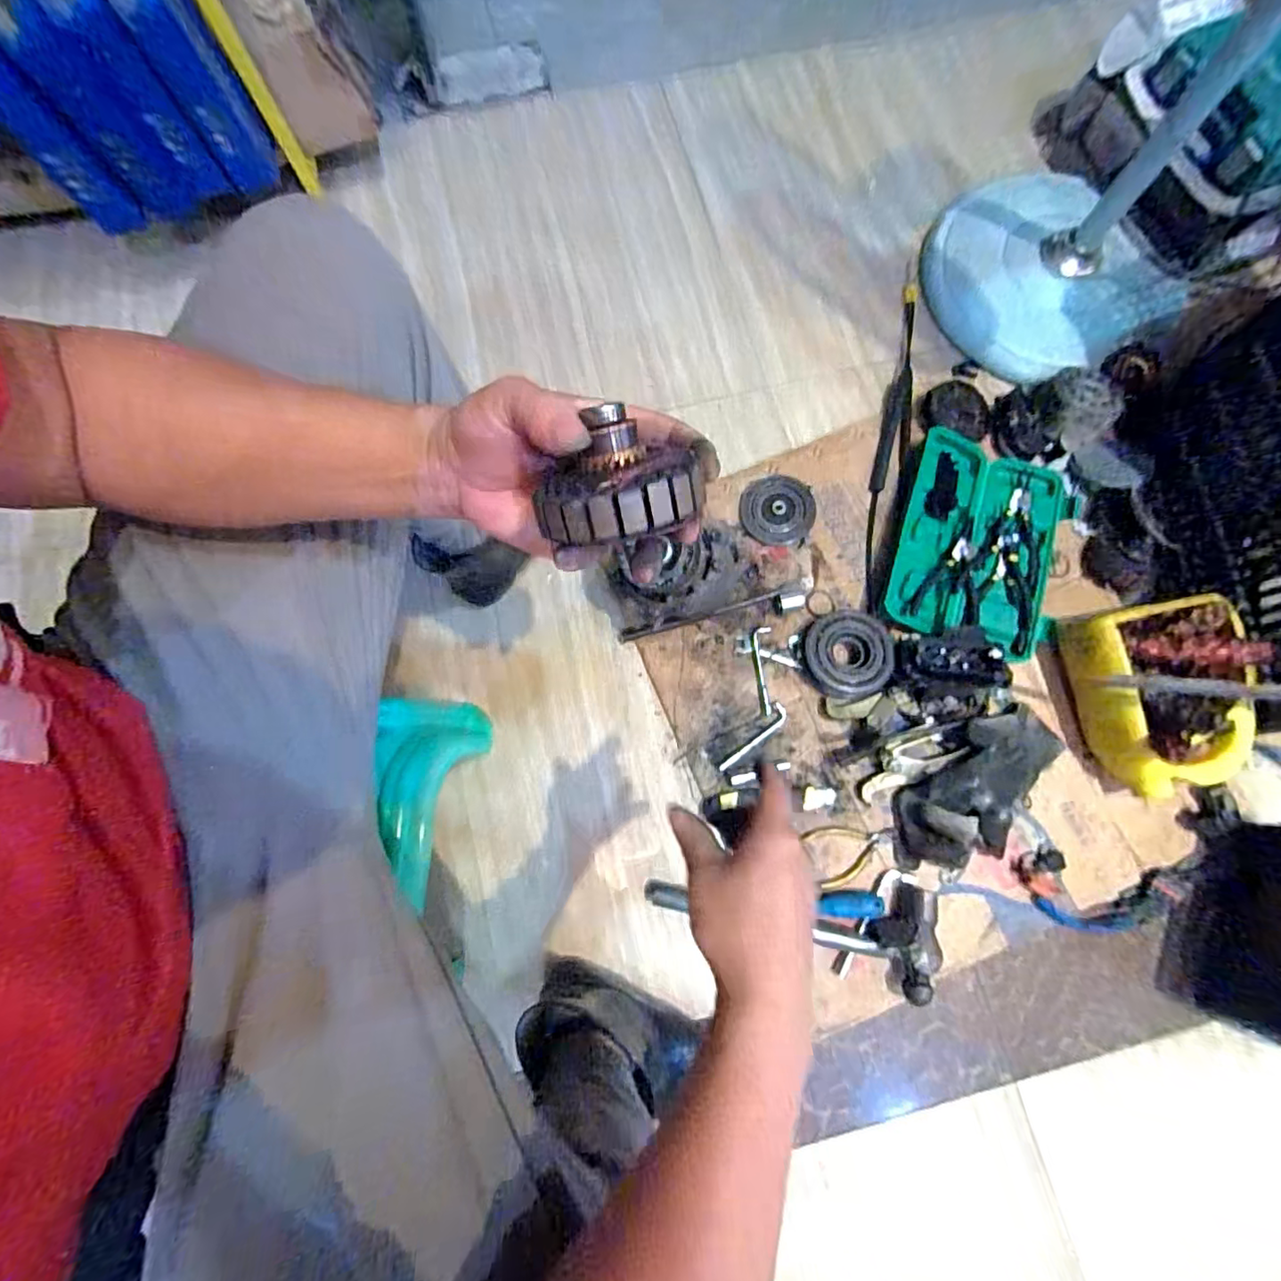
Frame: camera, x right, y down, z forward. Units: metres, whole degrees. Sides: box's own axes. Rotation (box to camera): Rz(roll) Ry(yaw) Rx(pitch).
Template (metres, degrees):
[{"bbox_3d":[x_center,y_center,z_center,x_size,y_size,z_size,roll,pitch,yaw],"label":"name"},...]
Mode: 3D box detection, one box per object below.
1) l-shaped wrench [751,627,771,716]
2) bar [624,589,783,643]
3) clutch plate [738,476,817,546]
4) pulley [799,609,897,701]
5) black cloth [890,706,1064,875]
[{"bbox_3d":[0.162,0.041,0.779,0.025,0.004,0.117,-2,76,1],"label":"l-shaped wrench"},{"bbox_3d":[0.081,-0.034,0.796,0.222,0.010,0.014,-16,76,-3],"label":"bar"},{"bbox_3d":[0.196,-0.186,0.836,0.100,0.013,0.105,0,76,1],"label":"clutch plate"},{"bbox_3d":[0.270,0.019,0.766,0.114,0.040,0.108,0,76,1],"label":"pulley"},{"bbox_3d":[0.410,0.180,0.711,0.127,0.056,0.252,39,80,10],"label":"black cloth"}]

